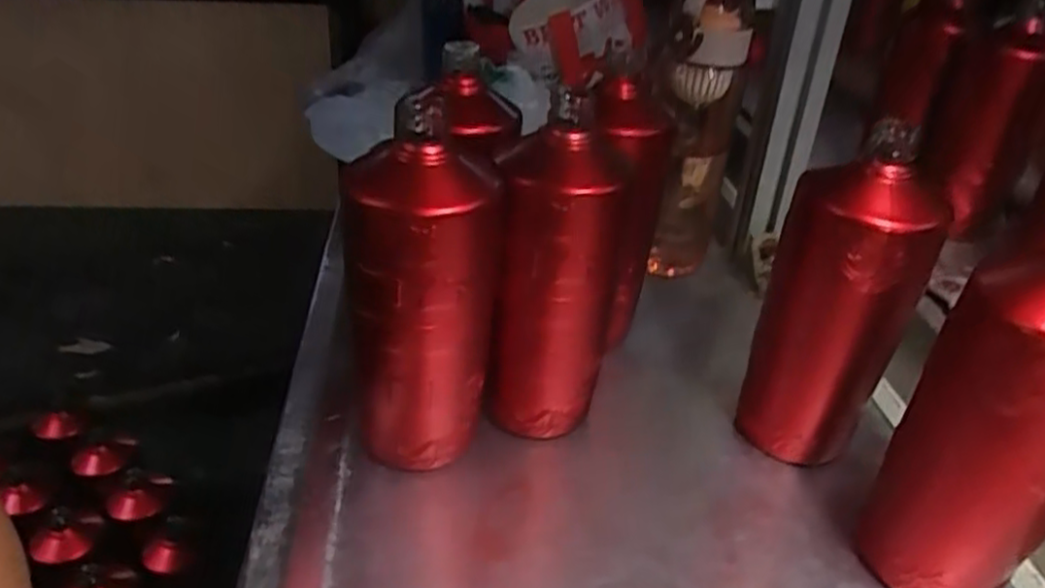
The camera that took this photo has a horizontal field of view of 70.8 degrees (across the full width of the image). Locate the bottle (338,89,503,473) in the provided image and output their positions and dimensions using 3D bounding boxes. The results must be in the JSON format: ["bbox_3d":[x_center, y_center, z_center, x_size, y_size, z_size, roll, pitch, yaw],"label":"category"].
[{"bbox_3d":[-0.055,0.012,0.403,0.076,0.205,0.061,4,31,-4],"label":"bottle"}]

